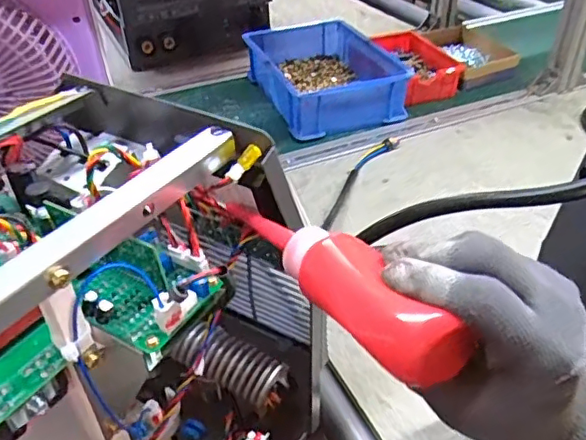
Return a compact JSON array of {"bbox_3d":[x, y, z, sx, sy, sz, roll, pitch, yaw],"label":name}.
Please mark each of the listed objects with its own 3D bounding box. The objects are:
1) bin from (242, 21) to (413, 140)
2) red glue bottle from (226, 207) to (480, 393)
[{"bbox_3d":[0.050,-0.261,0.981,0.210,0.082,0.300,-15,40,-17],"label":"bin"},{"bbox_3d":[0.020,0.028,0.280,0.040,0.035,0.154,-22,38,-27],"label":"red glue bottle"}]

